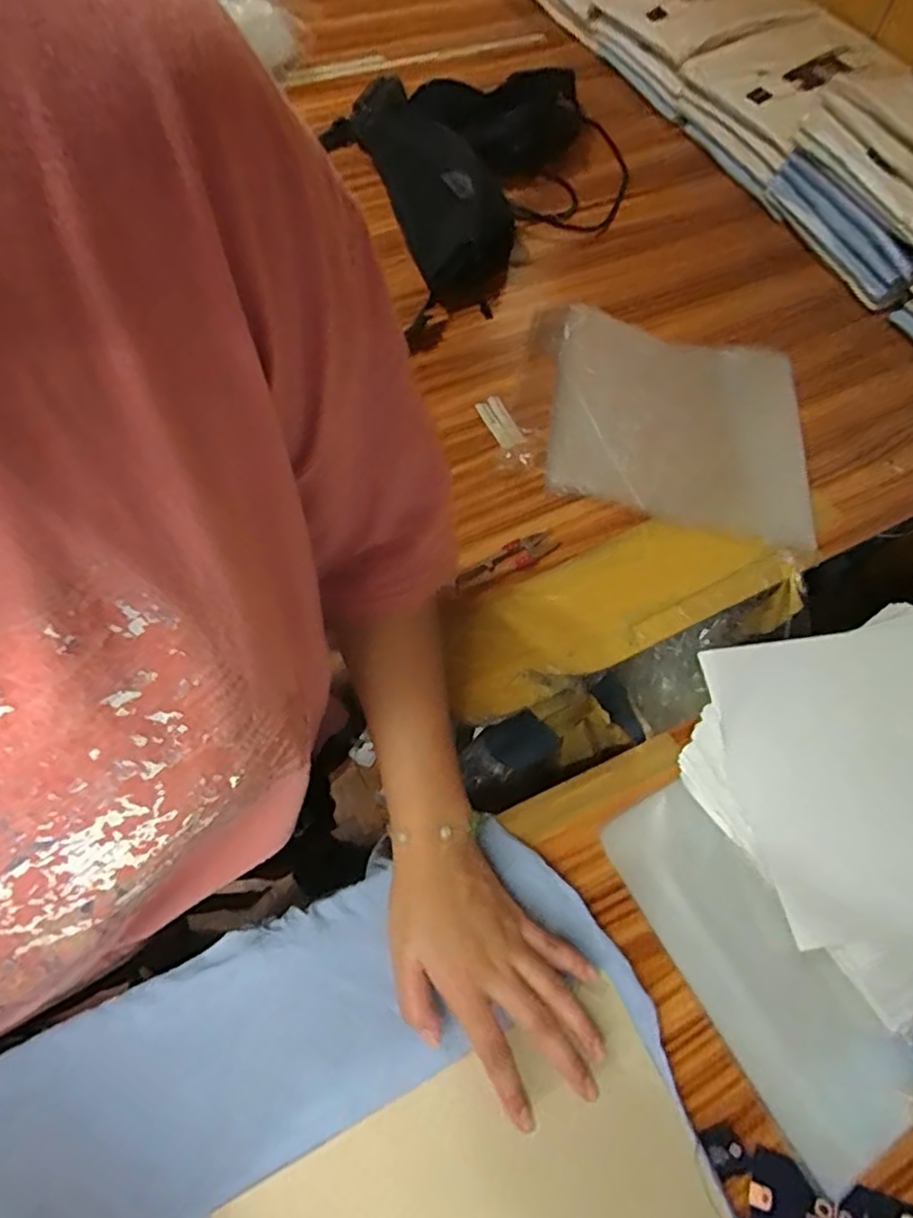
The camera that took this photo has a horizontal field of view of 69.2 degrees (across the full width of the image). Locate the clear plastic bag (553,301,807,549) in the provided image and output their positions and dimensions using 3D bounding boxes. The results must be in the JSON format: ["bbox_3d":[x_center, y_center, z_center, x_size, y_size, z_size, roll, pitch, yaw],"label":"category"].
[{"bbox_3d":[0.216,-0.185,0.641,0.238,0.032,0.244,8,61,1],"label":"clear plastic bag"}]

